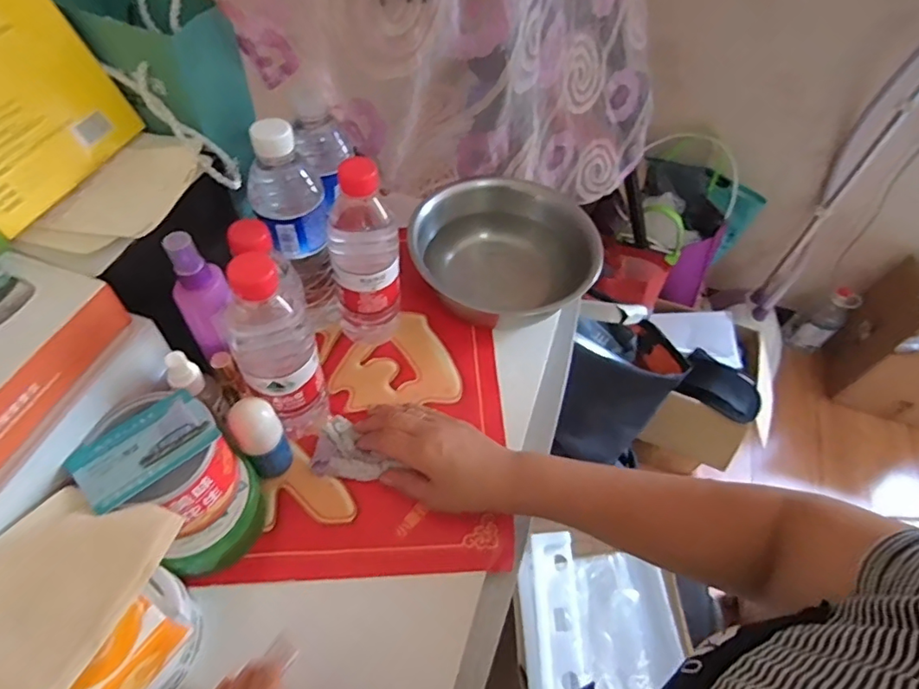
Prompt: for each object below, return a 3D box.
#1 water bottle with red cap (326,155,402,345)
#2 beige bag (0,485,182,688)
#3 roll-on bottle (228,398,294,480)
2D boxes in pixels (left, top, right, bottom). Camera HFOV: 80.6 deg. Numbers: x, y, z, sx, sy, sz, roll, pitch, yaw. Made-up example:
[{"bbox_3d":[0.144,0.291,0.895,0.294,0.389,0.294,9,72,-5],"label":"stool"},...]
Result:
[{"bbox_3d":[-0.088,-0.077,0.510,0.062,0.207,0.053,0,55,-4],"label":"water bottle with red cap"},{"bbox_3d":[-0.248,0.158,0.298,0.091,0.023,0.166,19,56,9],"label":"beige bag"},{"bbox_3d":[-0.166,0.081,0.460,0.036,0.092,0.030,-37,65,-26],"label":"roll-on bottle"}]

